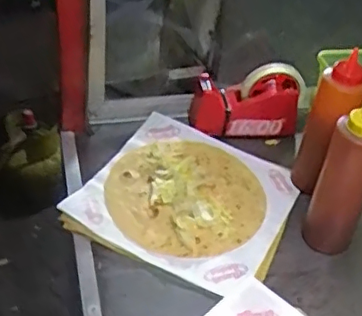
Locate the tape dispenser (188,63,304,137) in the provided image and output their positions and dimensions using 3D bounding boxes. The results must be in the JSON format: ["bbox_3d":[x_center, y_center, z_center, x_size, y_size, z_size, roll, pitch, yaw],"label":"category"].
[{"bbox_3d":[0.101,-0.089,0.869,0.170,0.092,0.060,2,41,-6],"label":"tape dispenser"}]

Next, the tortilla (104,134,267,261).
[{"bbox_3d":[0.007,0.043,0.780,0.202,0.011,0.215,5,40,-4],"label":"tortilla"}]

